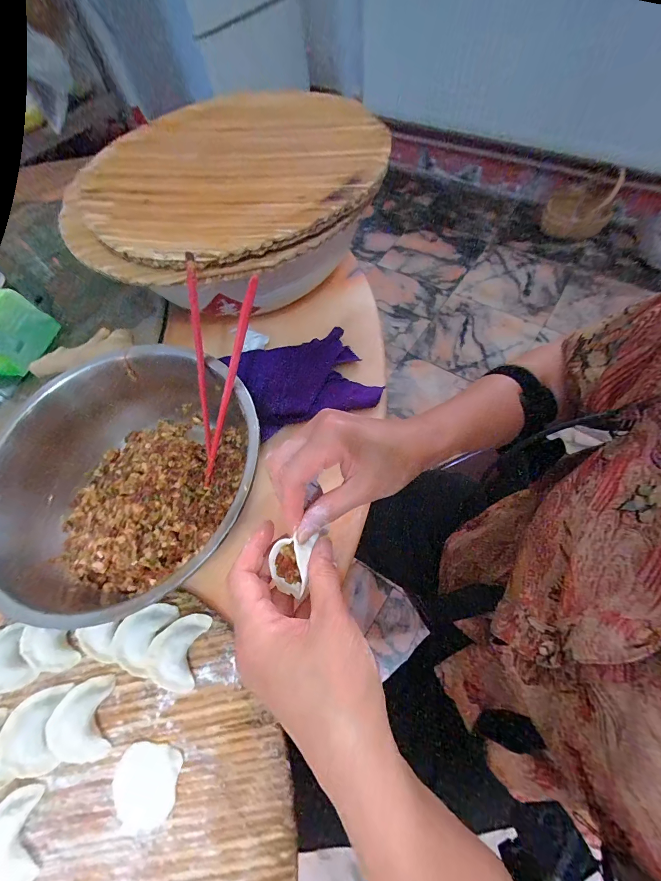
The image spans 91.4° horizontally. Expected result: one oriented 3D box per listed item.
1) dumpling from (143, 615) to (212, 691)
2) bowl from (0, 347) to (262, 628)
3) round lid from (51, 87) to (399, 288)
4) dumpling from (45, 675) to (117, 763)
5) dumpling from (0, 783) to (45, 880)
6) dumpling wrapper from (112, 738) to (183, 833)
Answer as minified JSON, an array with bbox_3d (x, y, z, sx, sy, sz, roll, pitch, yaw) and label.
[{"bbox_3d":[-0.133,0.183,0.282,0.040,0.023,0.056,7,64,6],"label":"dumpling"},{"bbox_3d":[-0.176,0.035,0.317,0.225,0.098,0.237,-2,64,4],"label":"bowl"},{"bbox_3d":[-0.130,-0.324,0.391,0.361,0.040,0.361,-1,64,2],"label":"round lid"},{"bbox_3d":[-0.205,0.231,0.266,0.041,0.018,0.055,-11,64,-3],"label":"dumpling"},{"bbox_3d":[-0.242,0.298,0.237,0.040,0.020,0.054,-19,65,-7],"label":"dumpling"},{"bbox_3d":[-0.145,0.269,0.252,0.052,0.004,0.050,-1,64,2],"label":"dumpling wrapper"}]

